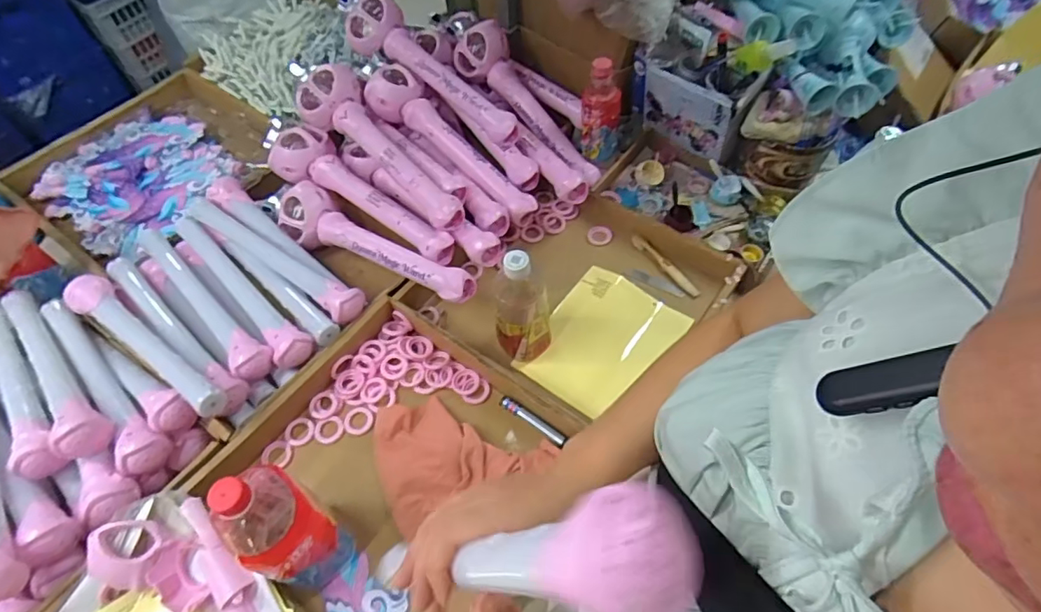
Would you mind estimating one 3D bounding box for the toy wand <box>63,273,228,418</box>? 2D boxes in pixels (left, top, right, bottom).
[{"bbox_3d":[-0.471,0.047,0.688,0.323,0.051,0.049,30,63,18],"label":"toy wand"}]

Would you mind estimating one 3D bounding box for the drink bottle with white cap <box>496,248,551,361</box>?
[{"bbox_3d":[0.004,0.001,0.696,0.071,0.181,0.071,0,58,1],"label":"drink bottle with white cap"}]

